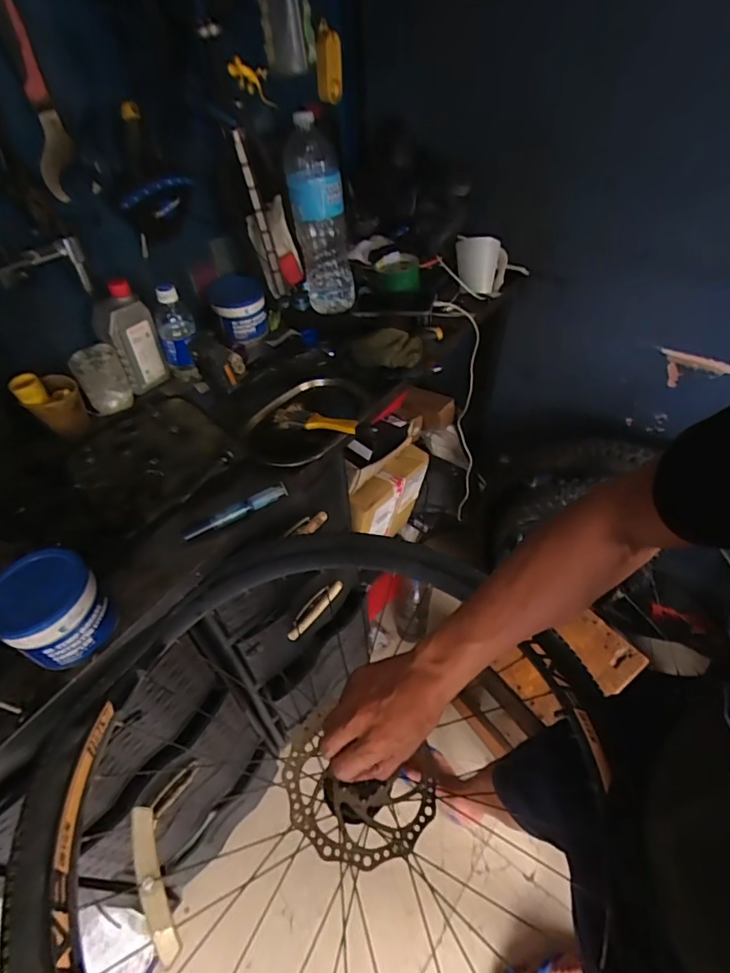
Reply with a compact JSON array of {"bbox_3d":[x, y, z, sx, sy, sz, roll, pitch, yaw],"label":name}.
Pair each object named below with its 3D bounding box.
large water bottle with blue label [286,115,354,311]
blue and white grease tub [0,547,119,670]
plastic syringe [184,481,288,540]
[{"bbox_3d":[-0.077,-0.464,0.882,0.099,0.279,0.093,-7,49,-3],"label":"large water bottle with blue label"},{"bbox_3d":[-0.334,0.136,0.540,0.092,0.091,0.098,-2,47,2],"label":"blue and white grease tub"},{"bbox_3d":[-0.170,0.033,0.660,0.140,0.023,0.017,-23,50,-17],"label":"plastic syringe"}]

